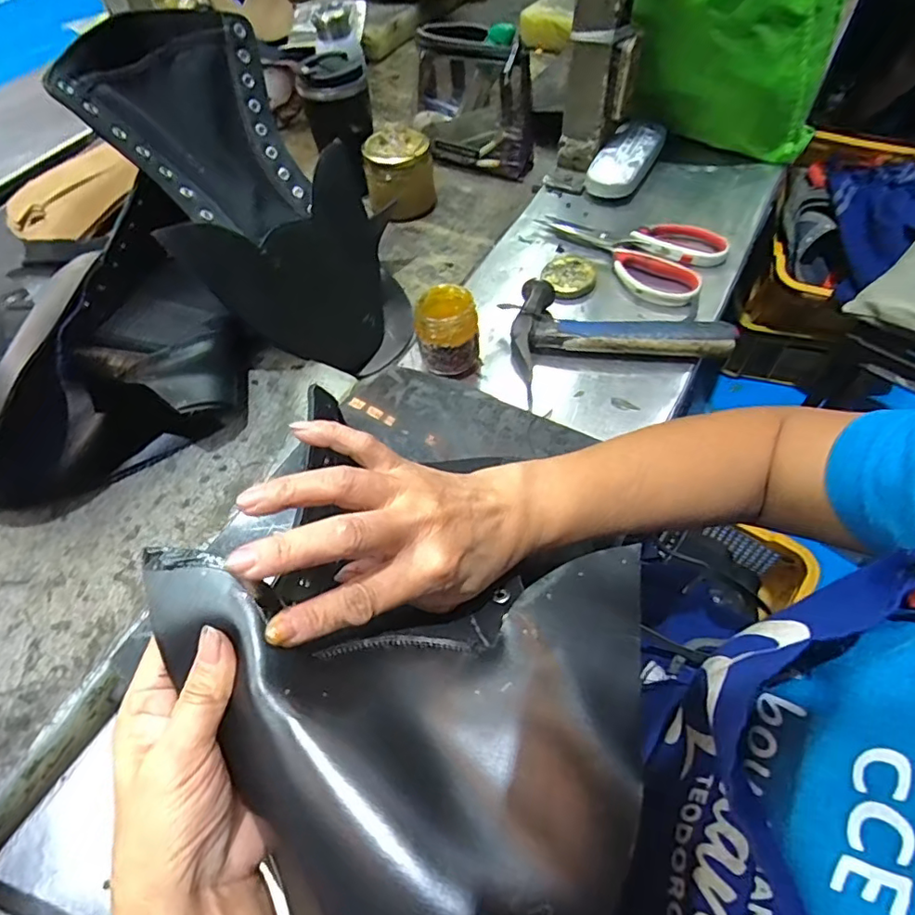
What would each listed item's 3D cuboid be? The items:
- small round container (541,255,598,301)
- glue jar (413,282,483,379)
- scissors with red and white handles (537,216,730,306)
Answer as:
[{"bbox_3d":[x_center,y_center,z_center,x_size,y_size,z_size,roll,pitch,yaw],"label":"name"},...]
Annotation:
[{"bbox_3d":[0.122,-0.199,0.608,0.056,0.016,0.067,1,56,6],"label":"small round container"},{"bbox_3d":[-0.010,-0.115,0.531,0.057,0.075,0.059,-9,56,-1],"label":"glue jar"},{"bbox_3d":[0.186,-0.239,0.621,0.203,0.019,0.118,32,64,23],"label":"scissors with red and white handles"}]

